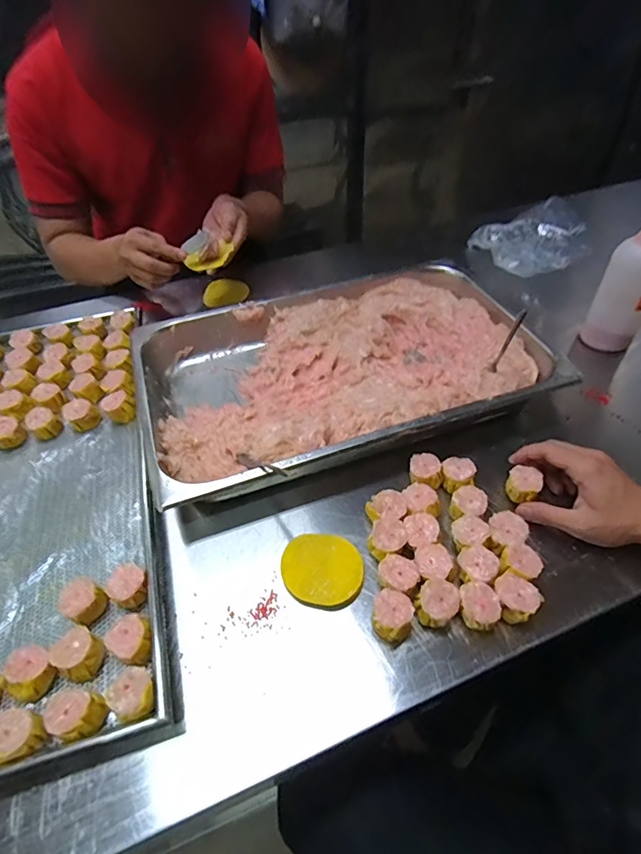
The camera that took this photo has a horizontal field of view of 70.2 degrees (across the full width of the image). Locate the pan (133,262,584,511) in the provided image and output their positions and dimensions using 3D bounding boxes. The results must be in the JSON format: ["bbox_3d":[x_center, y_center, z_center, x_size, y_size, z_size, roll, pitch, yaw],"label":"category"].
[{"bbox_3d":[0.028,-0.079,0.633,0.512,0.071,0.318,-15,49,-12],"label":"pan"}]

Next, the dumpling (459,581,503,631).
[{"bbox_3d":[0.147,0.171,0.427,0.035,0.035,0.038,-1,47,1],"label":"dumpling"}]

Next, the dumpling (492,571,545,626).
[{"bbox_3d":[0.180,0.163,0.429,0.035,0.034,0.039,-32,54,-25],"label":"dumpling"}]

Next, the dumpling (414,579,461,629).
[{"bbox_3d":[0.109,0.169,0.429,0.035,0.034,0.040,26,53,23],"label":"dumpling"}]

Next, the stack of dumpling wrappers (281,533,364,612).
[{"bbox_3d":[0.002,0.146,0.468,0.081,0.018,0.079,0,48,1],"label":"stack of dumpling wrappers"}]

